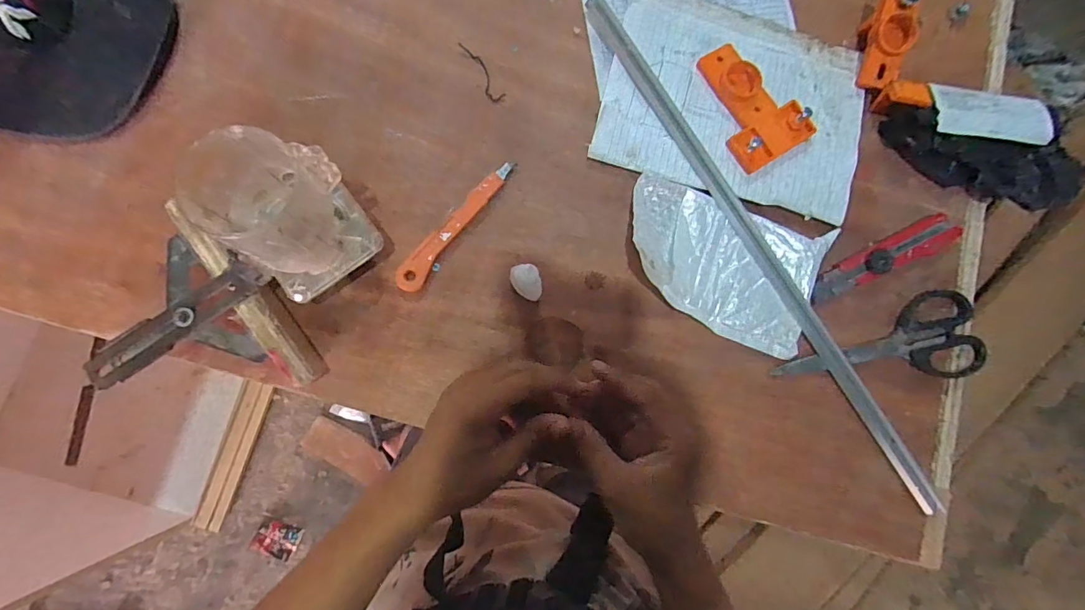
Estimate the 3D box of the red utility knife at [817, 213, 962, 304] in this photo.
[{"bbox_3d":[0.317,-0.044,0.444,0.162,0.015,0.030,-24,85,-8],"label":"red utility knife"}]

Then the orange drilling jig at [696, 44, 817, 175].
[{"bbox_3d":[0.190,-0.187,0.440,0.078,0.017,0.115,-30,86,-9],"label":"orange drilling jig"}]

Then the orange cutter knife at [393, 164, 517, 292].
[{"bbox_3d":[-0.075,-0.071,0.413,0.024,0.007,0.141,36,80,0],"label":"orange cutter knife"}]

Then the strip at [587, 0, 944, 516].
[{"bbox_3d":[0.194,-0.054,0.430,0.021,0.011,0.535,-32,86,-6],"label":"strip"}]

